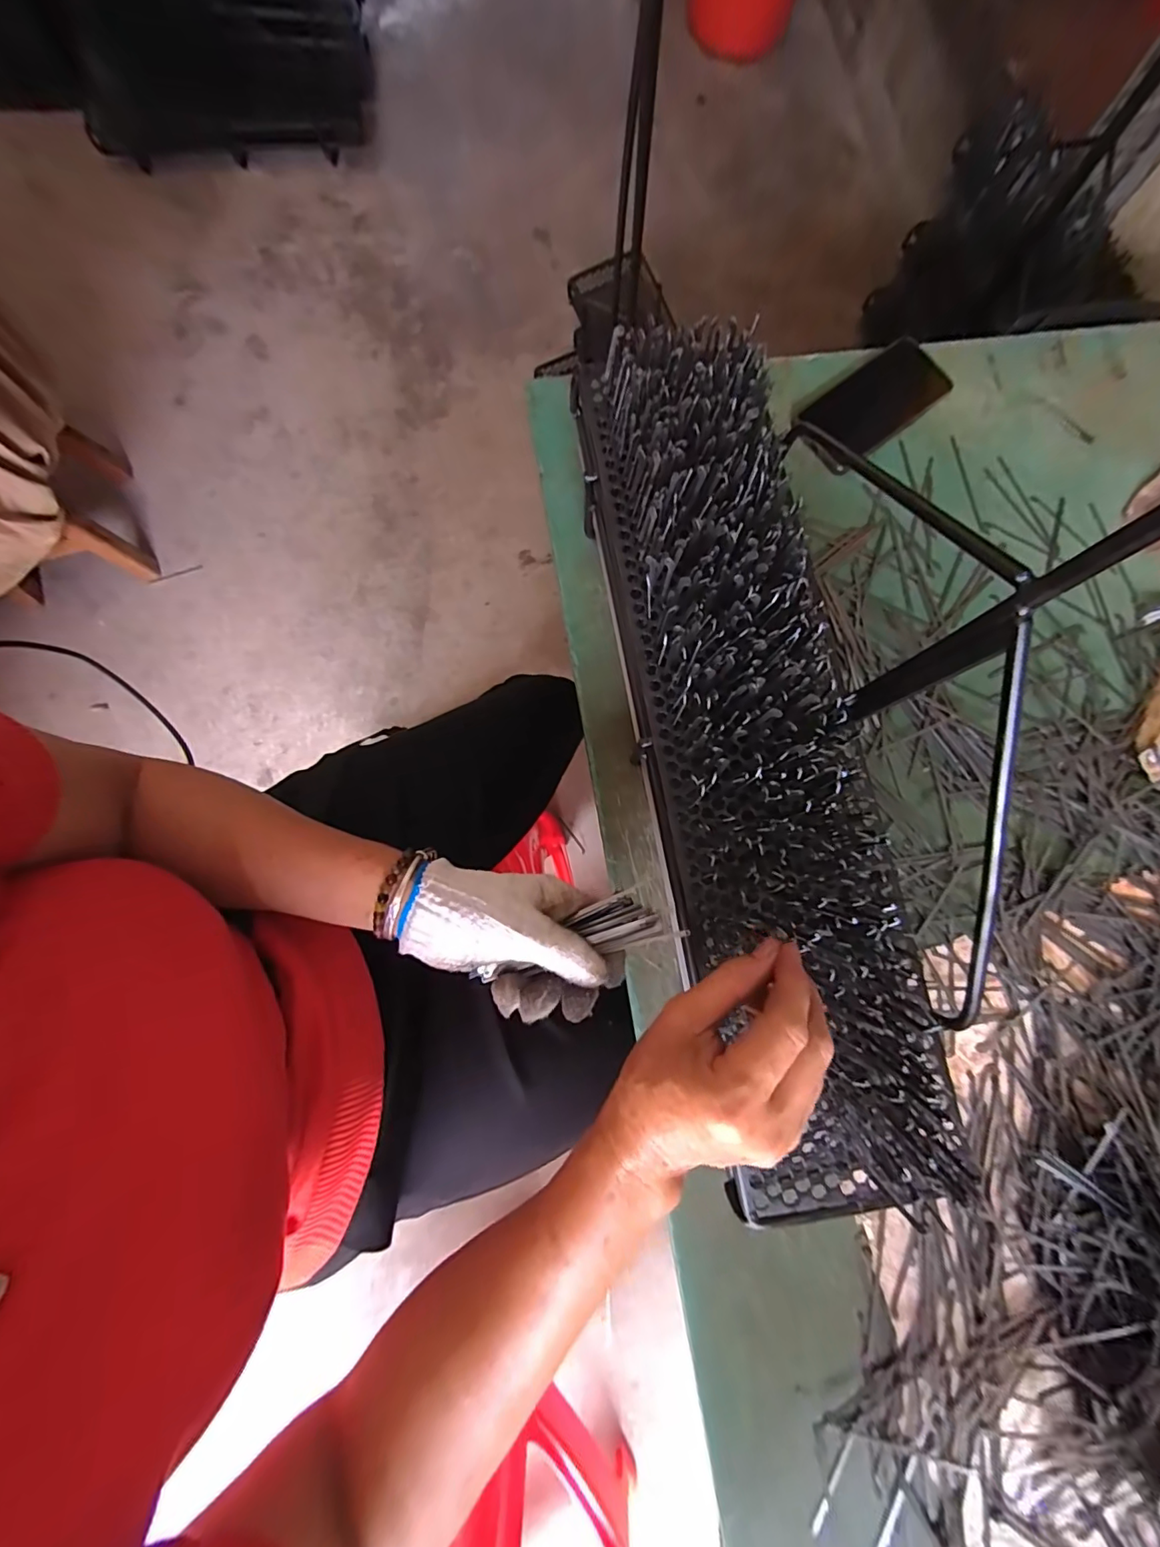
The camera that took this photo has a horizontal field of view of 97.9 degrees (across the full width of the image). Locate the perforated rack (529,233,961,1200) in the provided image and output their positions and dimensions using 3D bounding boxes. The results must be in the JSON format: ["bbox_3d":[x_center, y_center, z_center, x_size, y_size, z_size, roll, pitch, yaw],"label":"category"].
[{"bbox_3d":[0.104,-0.036,0.341,0.139,0.065,0.605,-13,83,-3],"label":"perforated rack"}]

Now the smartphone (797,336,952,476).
[{"bbox_3d":[0.290,-0.365,0.499,0.163,0.007,0.073,-37,93,-6],"label":"smartphone"}]

